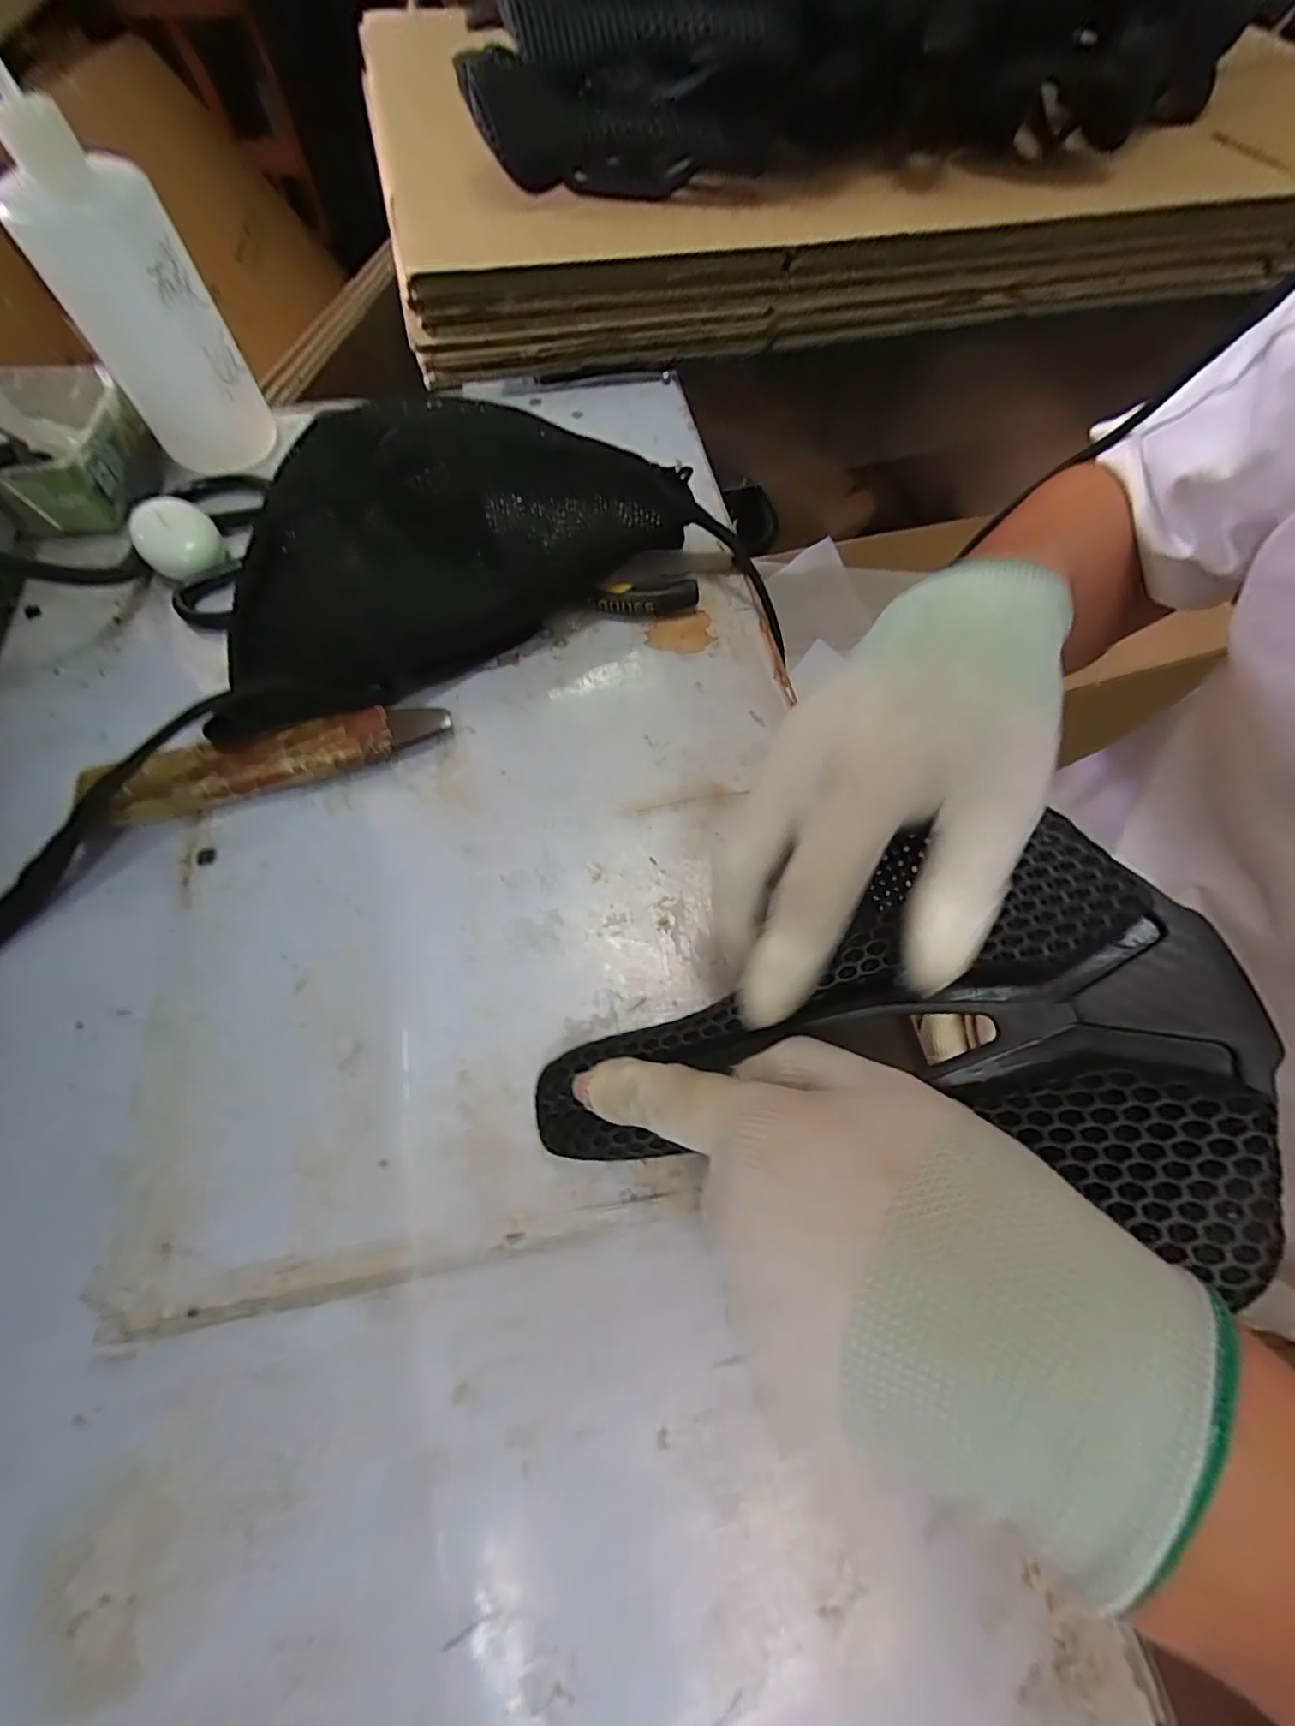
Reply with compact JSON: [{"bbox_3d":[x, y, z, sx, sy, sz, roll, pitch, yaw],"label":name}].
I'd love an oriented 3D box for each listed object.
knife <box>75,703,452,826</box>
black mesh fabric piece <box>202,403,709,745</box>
[{"bbox_3d":[-0.196,-0.056,0.302,0.174,0.022,0.033,-18,67,-9],"label":"knife"},{"bbox_3d":[-0.116,-0.176,0.320,0.290,0.091,0.086,-30,69,-14],"label":"black mesh fabric piece"}]

